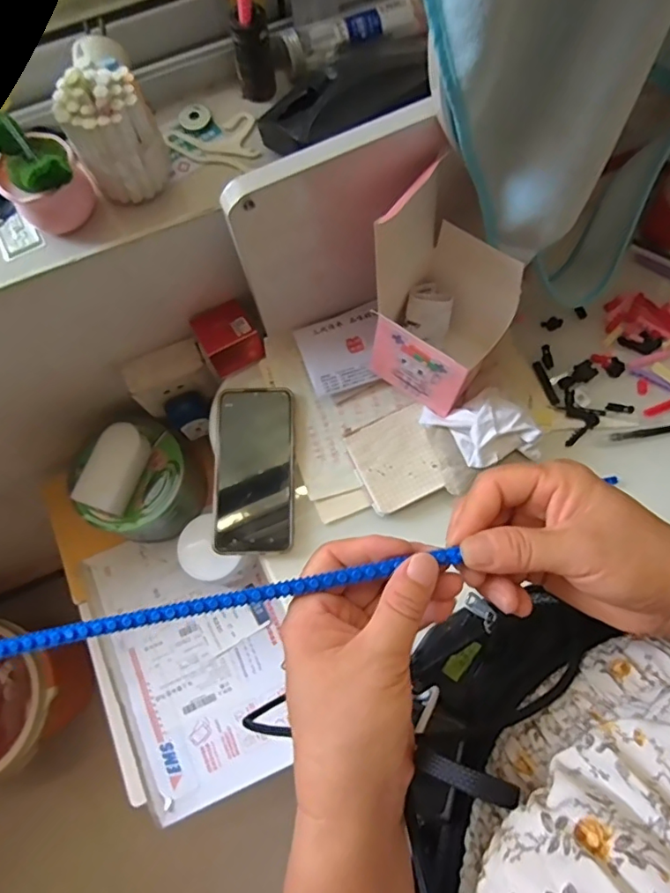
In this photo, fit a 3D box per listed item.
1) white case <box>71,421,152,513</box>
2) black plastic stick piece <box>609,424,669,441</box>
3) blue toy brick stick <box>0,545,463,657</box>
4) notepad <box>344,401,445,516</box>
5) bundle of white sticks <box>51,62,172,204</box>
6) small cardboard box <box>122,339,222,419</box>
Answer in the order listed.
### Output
[{"bbox_3d":[-0.244,0.022,0.580,0.051,0.036,0.097,16,75,6],"label":"white case"},{"bbox_3d":[0.308,-0.014,0.521,0.077,0.004,0.010,-9,74,-1],"label":"black plastic stick piece"},{"bbox_3d":[-0.057,0.075,0.252,0.235,0.007,0.009,-11,74,-1],"label":"blue toy brick stick"},{"bbox_3d":[0.061,0.011,0.516,0.081,0.012,0.089,-24,75,-5],"label":"notepad"},{"bbox_3d":[-0.159,-0.225,0.384,0.059,0.077,0.044,-26,75,-6],"label":"bundle of white sticks"},{"bbox_3d":[-0.181,-0.075,0.594,0.089,0.065,0.048,-23,75,-5],"label":"small cardboard box"}]

